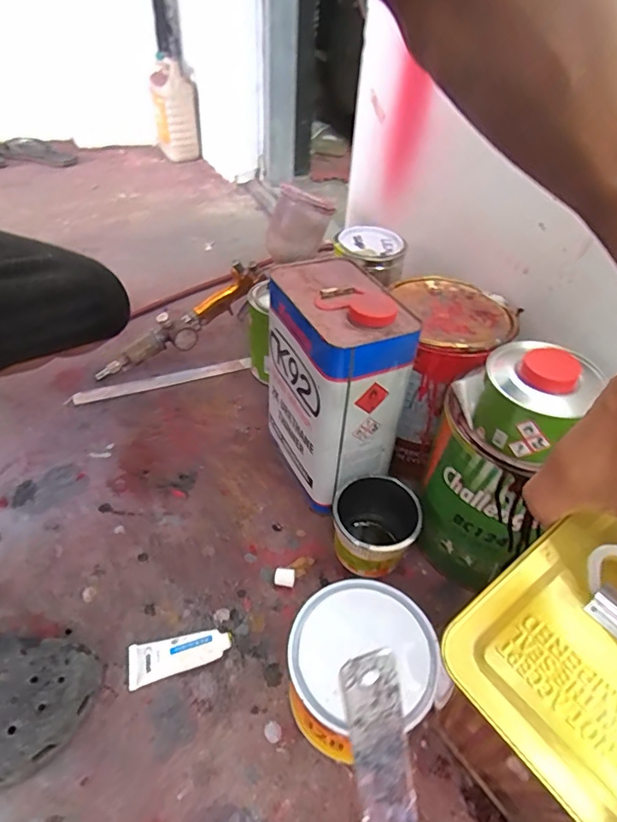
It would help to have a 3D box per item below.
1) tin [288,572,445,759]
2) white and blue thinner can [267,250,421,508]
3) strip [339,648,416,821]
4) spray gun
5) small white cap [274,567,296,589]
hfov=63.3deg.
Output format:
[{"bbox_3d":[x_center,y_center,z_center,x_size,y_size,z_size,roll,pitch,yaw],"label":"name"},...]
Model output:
[{"bbox_3d":[0.041,0.225,0.439,0.118,0.090,0.120,2,41,-2],"label":"tin"},{"bbox_3d":[0.027,-0.035,0.581,0.106,0.226,0.175,-17,45,-22],"label":"white and blue thinner can"},{"bbox_3d":[0.030,0.149,0.185,0.020,0.150,0.004,-13,19,-9],"label":"strip"},{"bbox_3d":[-0.195,-0.142,0.802,0.320,0.074,0.053,-37,55,-14],"label":"spray gun"},{"bbox_3d":[-0.026,0.179,0.534,0.022,0.018,0.015,8,42,2],"label":"small white cap"}]

